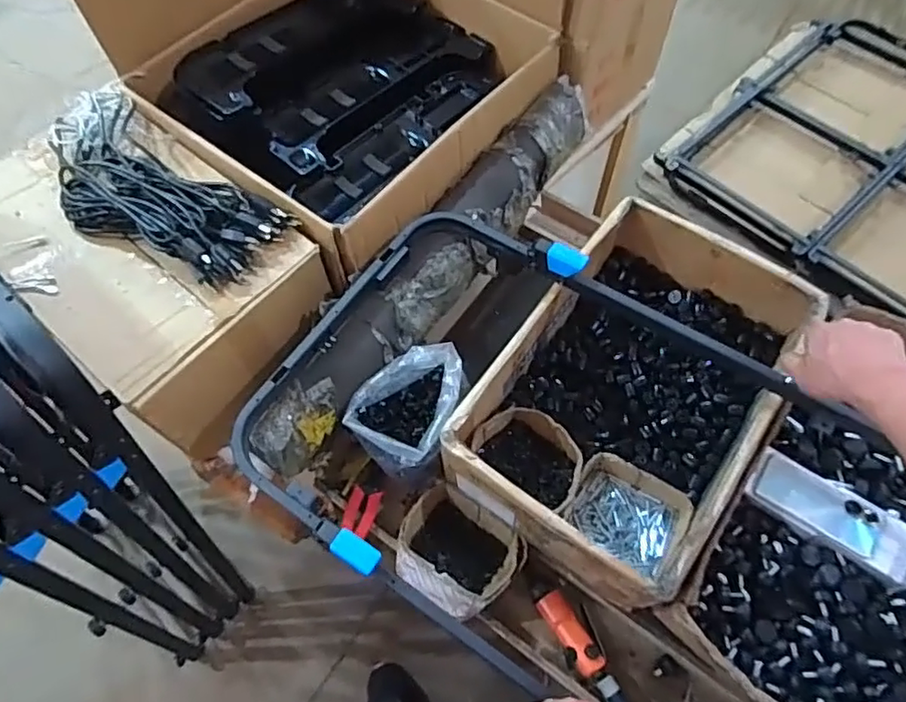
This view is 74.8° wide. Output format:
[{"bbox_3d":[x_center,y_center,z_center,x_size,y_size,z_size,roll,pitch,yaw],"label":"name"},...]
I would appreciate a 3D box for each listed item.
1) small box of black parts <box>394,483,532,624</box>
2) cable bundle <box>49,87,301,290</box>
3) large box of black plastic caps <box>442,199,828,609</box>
[{"bbox_3d":[0.007,0.294,0.870,0.169,0.099,0.148,31,67,17],"label":"small box of black parts"},{"bbox_3d":[-0.477,-0.247,0.915,0.468,0.056,0.205,36,69,19],"label":"cable bundle"},{"bbox_3d":[0.271,0.060,0.892,0.346,0.156,0.526,32,67,18],"label":"large box of black plastic caps"}]

